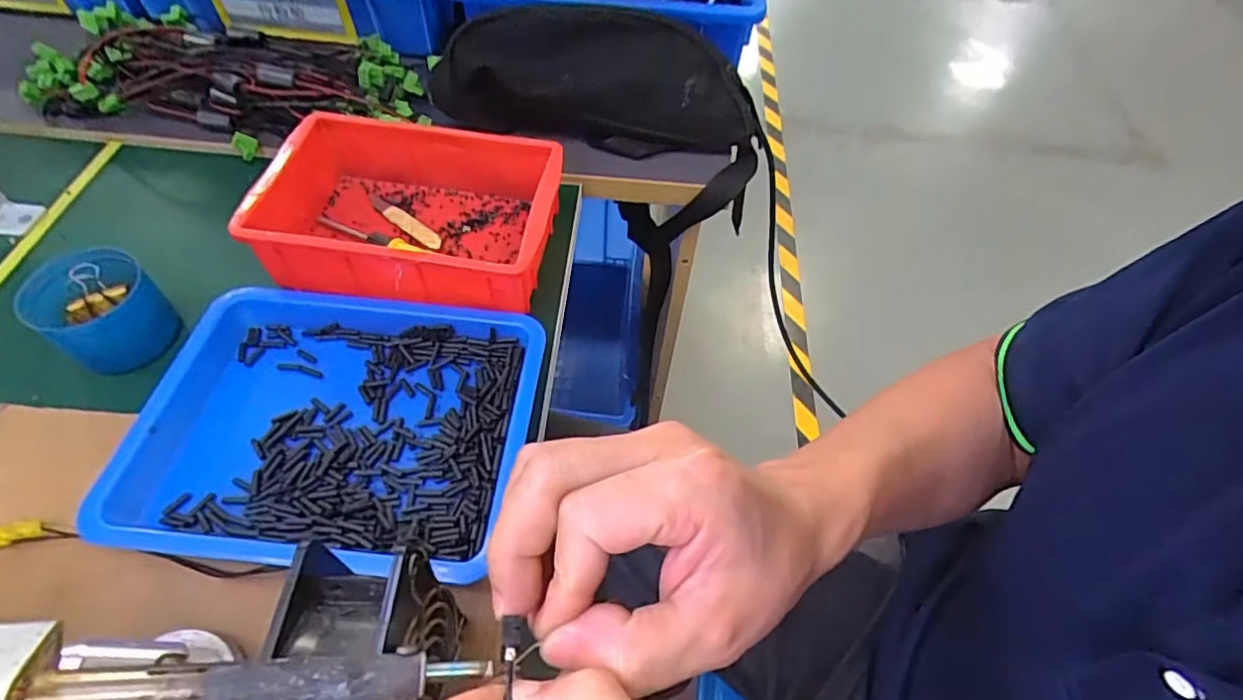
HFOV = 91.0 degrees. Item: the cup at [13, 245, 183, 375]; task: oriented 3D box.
[{"bbox_3d":[-0.332,-0.026,0.391,0.065,0.044,0.070,-37,64,-26],"label":"cup"}]

